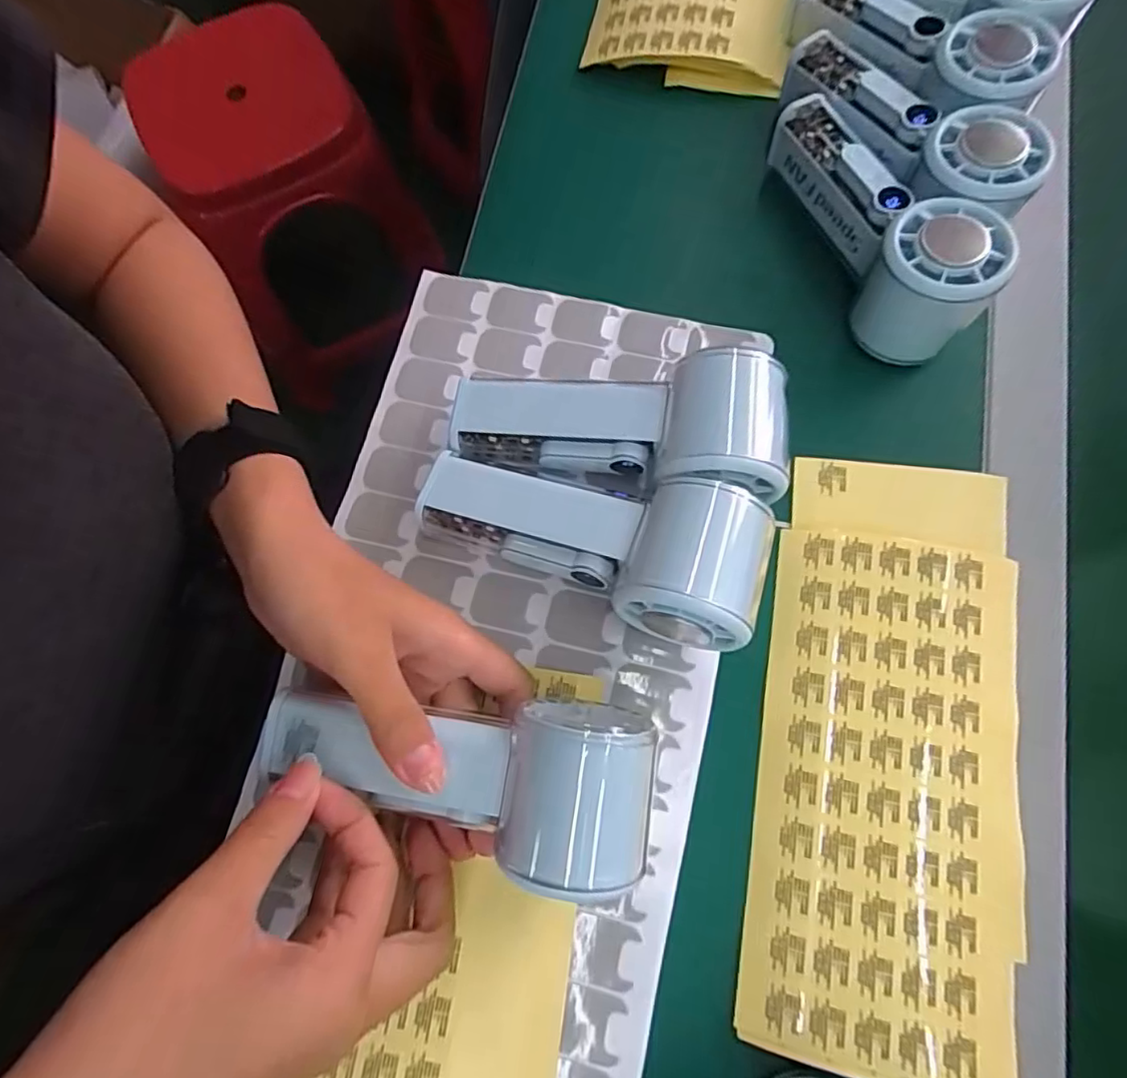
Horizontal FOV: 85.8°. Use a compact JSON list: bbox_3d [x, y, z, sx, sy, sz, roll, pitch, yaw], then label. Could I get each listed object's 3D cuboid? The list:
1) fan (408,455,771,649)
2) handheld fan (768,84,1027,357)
[{"bbox_3d":[0.014,-0.001,0.278,0.153,0.060,0.061,15,75,20],"label":"fan"},{"bbox_3d":[0.165,-0.171,0.316,0.055,0.053,0.153,-18,75,-4],"label":"handheld fan"}]

